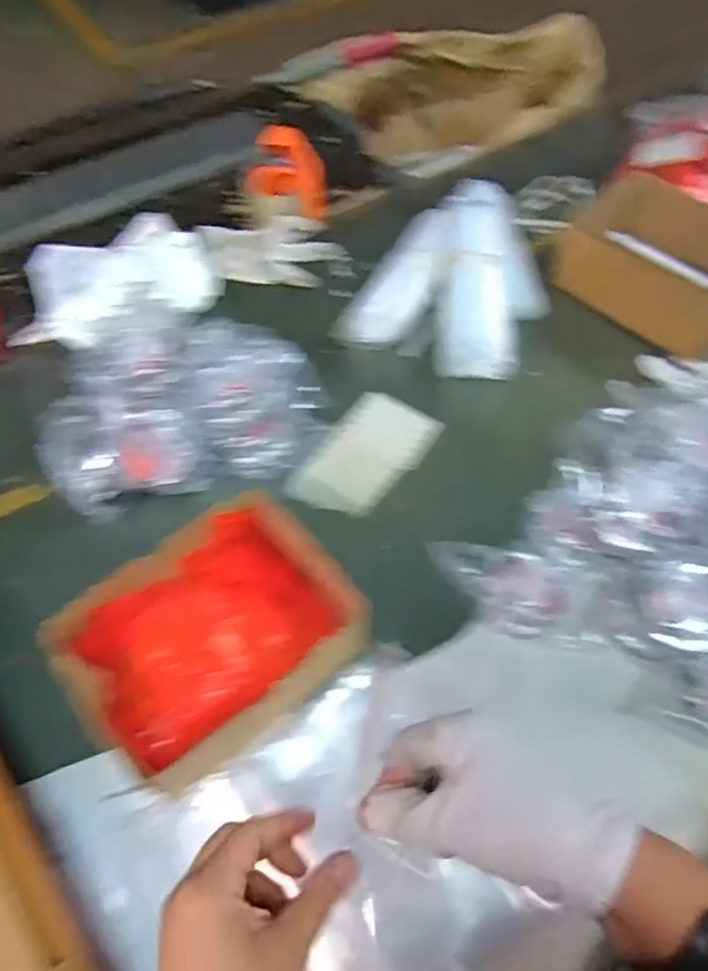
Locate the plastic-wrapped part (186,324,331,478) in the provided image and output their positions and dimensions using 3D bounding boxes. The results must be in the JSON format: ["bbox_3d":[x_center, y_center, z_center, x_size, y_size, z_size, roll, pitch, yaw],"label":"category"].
[{"bbox_3d":[-0.102,-0.107,0.685,0.140,0.083,0.179,-9,59,-6],"label":"plastic-wrapped part"}]

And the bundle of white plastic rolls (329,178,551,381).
[{"bbox_3d":[0.135,-0.252,0.779,0.198,0.077,0.289,25,61,14],"label":"bundle of white plastic rolls"}]

